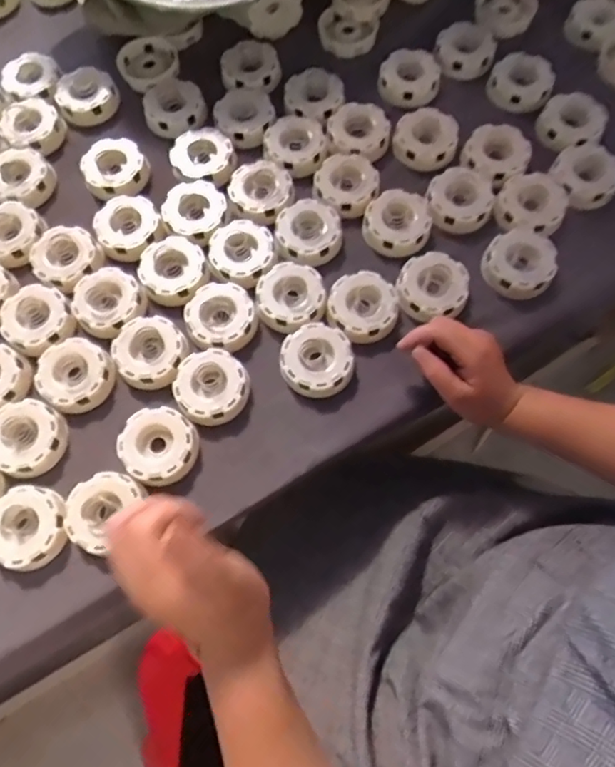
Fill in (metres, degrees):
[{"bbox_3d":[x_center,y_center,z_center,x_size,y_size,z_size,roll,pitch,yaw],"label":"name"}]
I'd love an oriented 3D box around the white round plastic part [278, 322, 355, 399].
[{"bbox_3d":[0.009,-0.022,0.511,0.067,0.018,0.064,-1,69,1],"label":"white round plastic part"}]

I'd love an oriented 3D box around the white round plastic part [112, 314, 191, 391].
[{"bbox_3d":[-0.147,-0.030,0.515,0.067,0.022,0.065,-1,69,1],"label":"white round plastic part"}]

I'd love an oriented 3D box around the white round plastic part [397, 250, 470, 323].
[{"bbox_3d":[0.119,-0.092,0.530,0.066,0.025,0.062,-1,69,1],"label":"white round plastic part"}]

